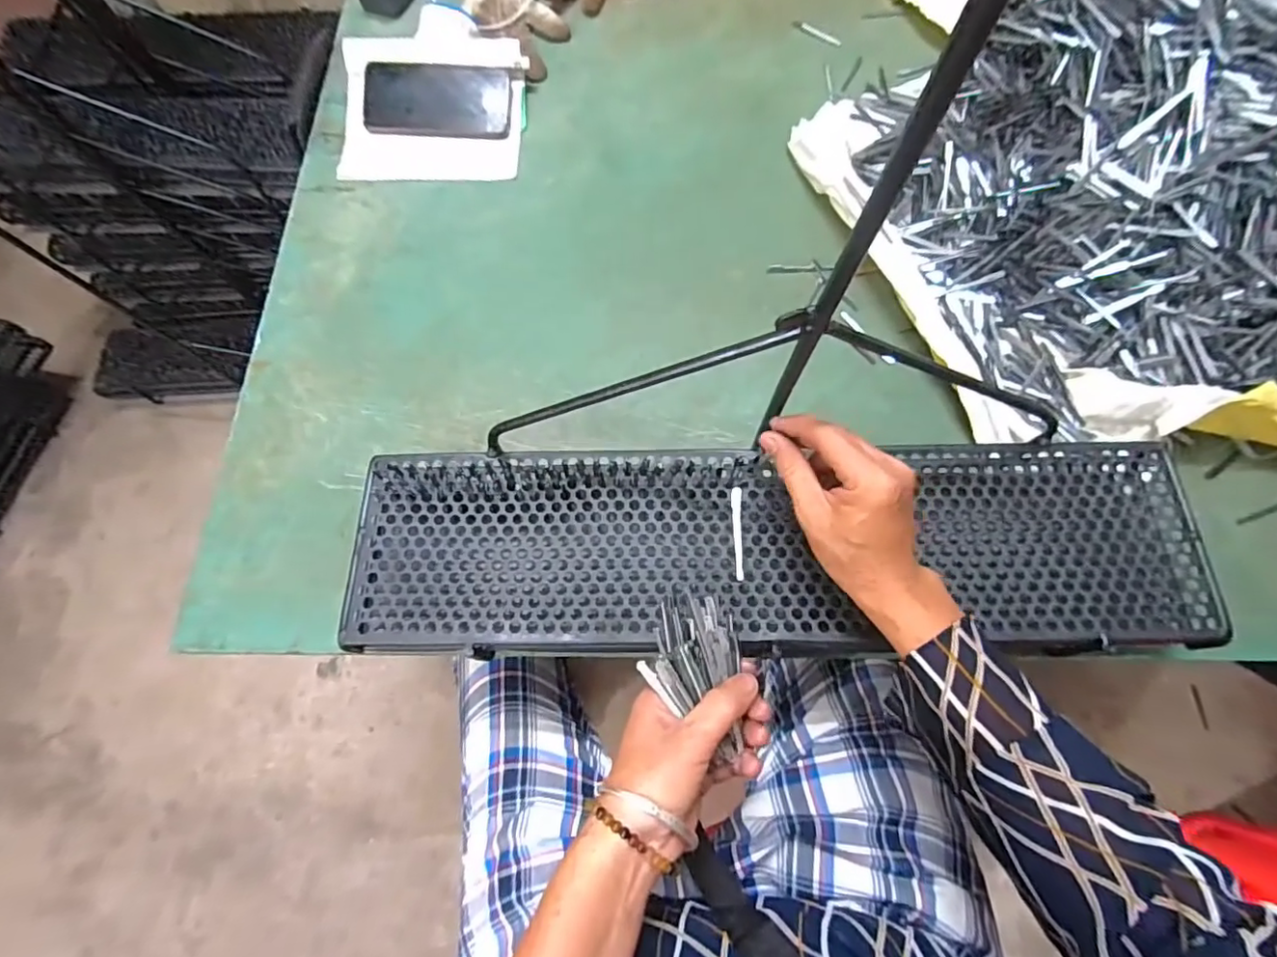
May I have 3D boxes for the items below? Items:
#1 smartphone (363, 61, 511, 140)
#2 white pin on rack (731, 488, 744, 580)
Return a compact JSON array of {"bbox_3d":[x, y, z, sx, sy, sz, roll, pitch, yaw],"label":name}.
[{"bbox_3d":[-0.227,-0.428,0.650,0.162,0.008,0.082,3,90,0],"label":"smartphone"},{"bbox_3d":[0.073,0.039,0.418,0.008,0.005,0.069,0,70,3],"label":"white pin on rack"}]

